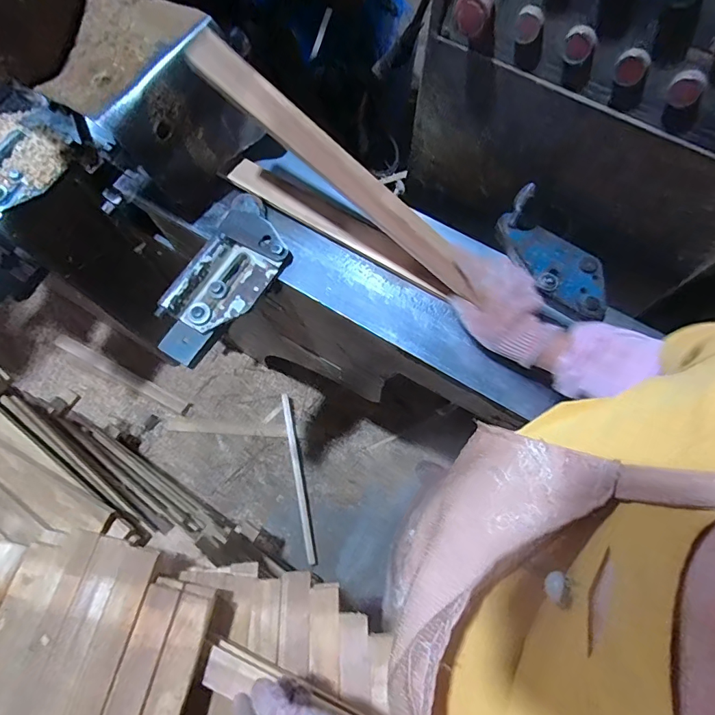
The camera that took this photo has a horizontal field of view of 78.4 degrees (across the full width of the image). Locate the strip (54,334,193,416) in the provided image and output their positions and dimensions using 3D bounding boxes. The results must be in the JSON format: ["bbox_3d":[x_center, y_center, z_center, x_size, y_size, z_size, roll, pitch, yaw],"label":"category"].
[{"bbox_3d":[-0.760,0.049,1.410,0.507,0.026,0.042,26,73,8],"label":"strip"}]

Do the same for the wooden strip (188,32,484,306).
[{"bbox_3d":[-0.016,-0.225,0.536,0.417,0.020,0.047,37,98,-14],"label":"wooden strip"}]

